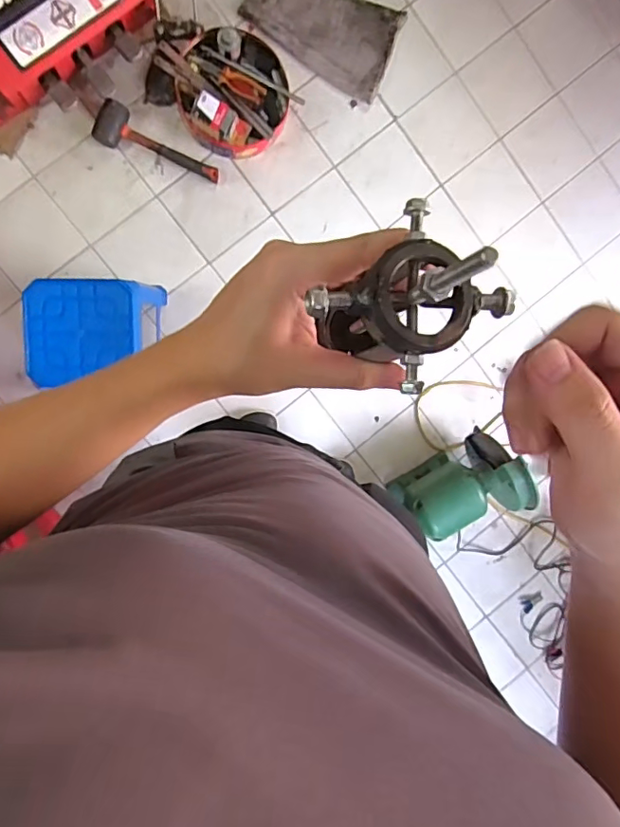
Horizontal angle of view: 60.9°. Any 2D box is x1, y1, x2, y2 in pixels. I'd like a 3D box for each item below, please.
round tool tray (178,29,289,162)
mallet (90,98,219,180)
[{"bbox_3d":[-0.175,-0.752,1.223,0.247,0.093,0.271,0,94,-6],"label":"round tool tray"},{"bbox_3d":[-0.360,-0.609,1.227,0.291,0.055,0.088,29,90,-8],"label":"mallet"}]

